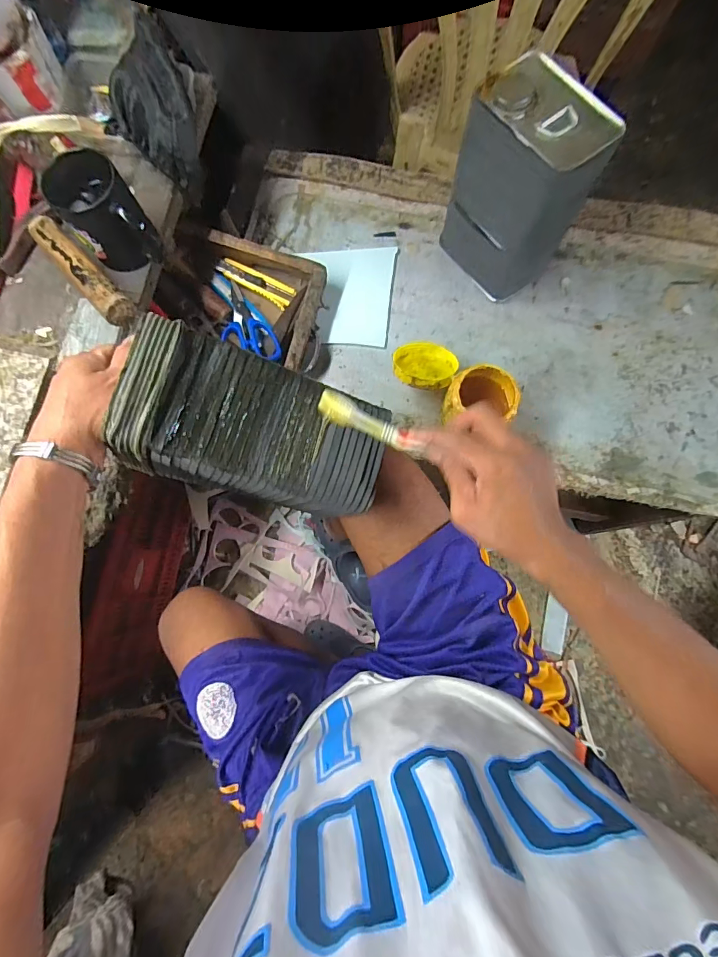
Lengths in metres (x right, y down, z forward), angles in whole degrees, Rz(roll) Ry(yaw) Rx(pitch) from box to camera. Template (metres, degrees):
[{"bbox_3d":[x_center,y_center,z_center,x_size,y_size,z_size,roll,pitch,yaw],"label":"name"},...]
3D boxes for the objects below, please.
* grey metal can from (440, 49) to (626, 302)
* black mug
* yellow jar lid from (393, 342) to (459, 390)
[{"bbox_3d":[0.215,-0.388,0.583,0.109,0.232,0.155,-40,80,-7],"label":"grey metal can"},{"bbox_3d":[-0.297,-0.306,0.485,0.083,0.081,0.107,-29,79,-5],"label":"black mug"},{"bbox_3d":[0.095,-0.162,0.593,0.090,0.014,0.096,1,48,-1],"label":"yellow jar lid"}]

